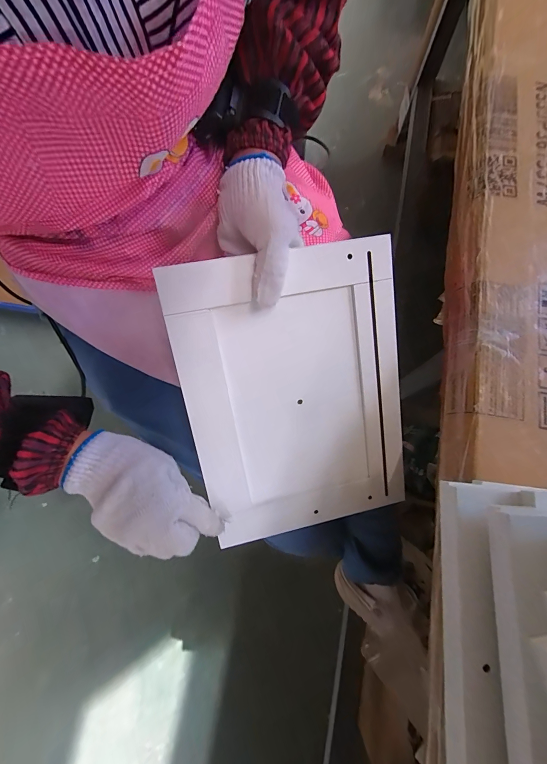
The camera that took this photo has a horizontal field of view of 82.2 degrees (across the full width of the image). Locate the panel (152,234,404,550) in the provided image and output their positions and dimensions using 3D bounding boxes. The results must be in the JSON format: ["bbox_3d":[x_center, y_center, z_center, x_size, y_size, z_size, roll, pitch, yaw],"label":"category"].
[{"bbox_3d":[0.023,0.019,0.316,0.211,0.011,0.279,-11,105,-8],"label":"panel"}]

